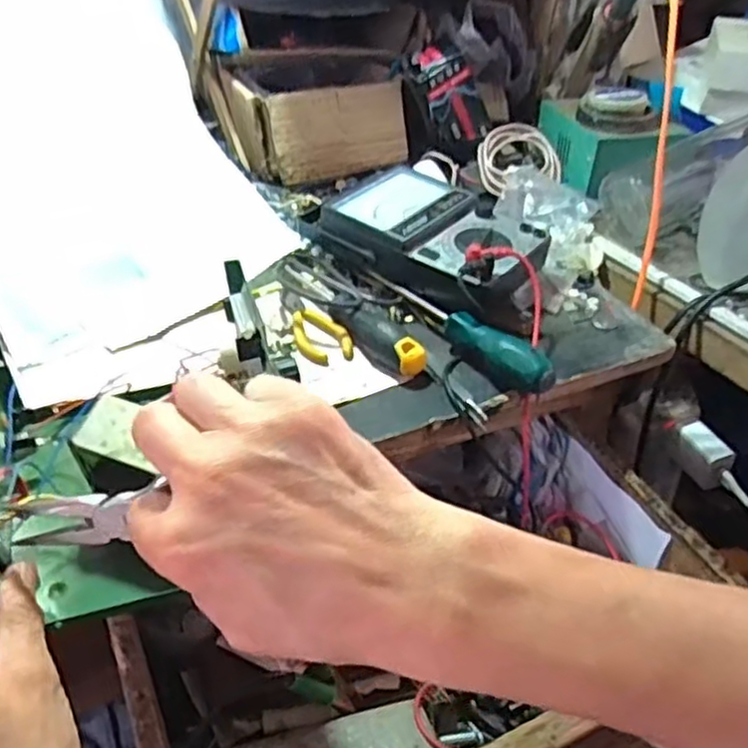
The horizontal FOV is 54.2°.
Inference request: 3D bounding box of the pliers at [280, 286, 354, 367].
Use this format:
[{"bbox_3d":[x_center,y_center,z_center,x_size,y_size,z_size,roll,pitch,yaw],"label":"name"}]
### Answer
[{"bbox_3d":[-0.048,-0.040,0.576,0.038,0.011,0.098,-12,40,-19],"label":"pliers"}]

